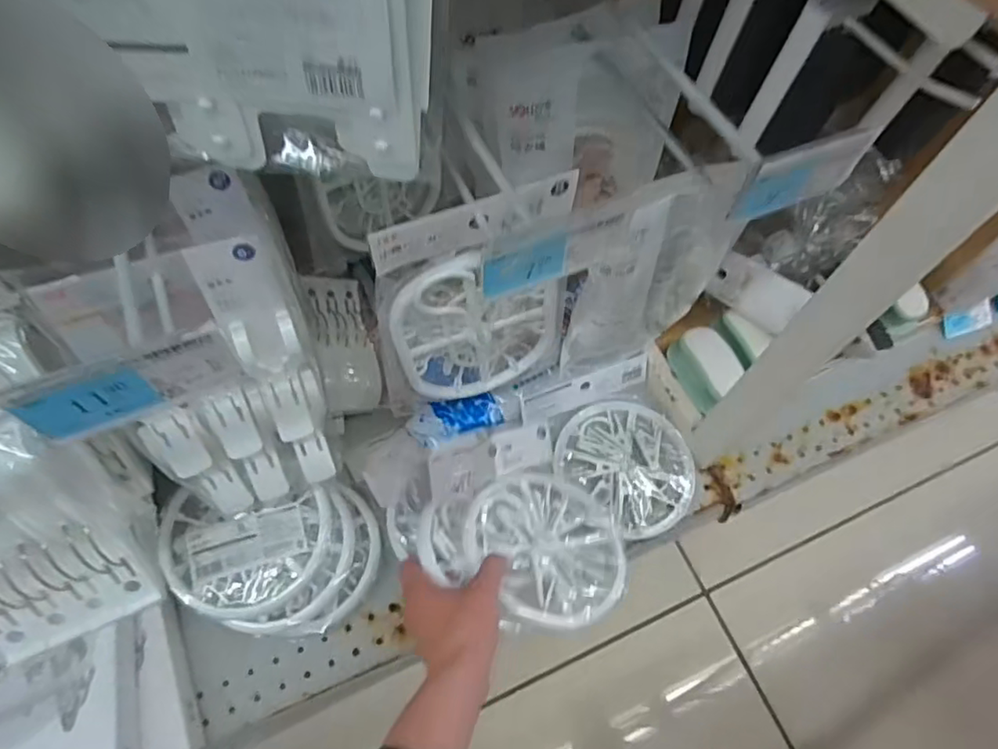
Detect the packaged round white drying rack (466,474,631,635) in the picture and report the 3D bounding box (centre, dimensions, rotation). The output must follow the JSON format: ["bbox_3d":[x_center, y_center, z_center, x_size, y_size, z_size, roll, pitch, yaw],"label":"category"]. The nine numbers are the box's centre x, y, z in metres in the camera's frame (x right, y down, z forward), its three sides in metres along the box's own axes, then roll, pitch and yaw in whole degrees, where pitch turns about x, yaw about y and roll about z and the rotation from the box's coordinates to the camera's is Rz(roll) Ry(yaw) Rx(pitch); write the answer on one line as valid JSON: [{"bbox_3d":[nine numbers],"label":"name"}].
[{"bbox_3d":[0.057,0.169,0.601,0.171,0.031,0.157,16,38,-13],"label":"packaged round white drying rack"}]

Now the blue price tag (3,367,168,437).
[{"bbox_3d":[-0.167,0.013,0.247,0.046,0.030,0.004,-23,68,-13],"label":"blue price tag"}]

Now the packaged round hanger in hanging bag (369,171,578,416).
[{"bbox_3d":[-0.019,-0.044,0.486,0.152,0.241,0.029,-19,67,-11],"label":"packaged round hanger in hanging bag"}]

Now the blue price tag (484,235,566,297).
[{"bbox_3d":[0.013,-0.052,0.293,0.042,0.028,0.005,-16,66,-10],"label":"blue price tag"}]

